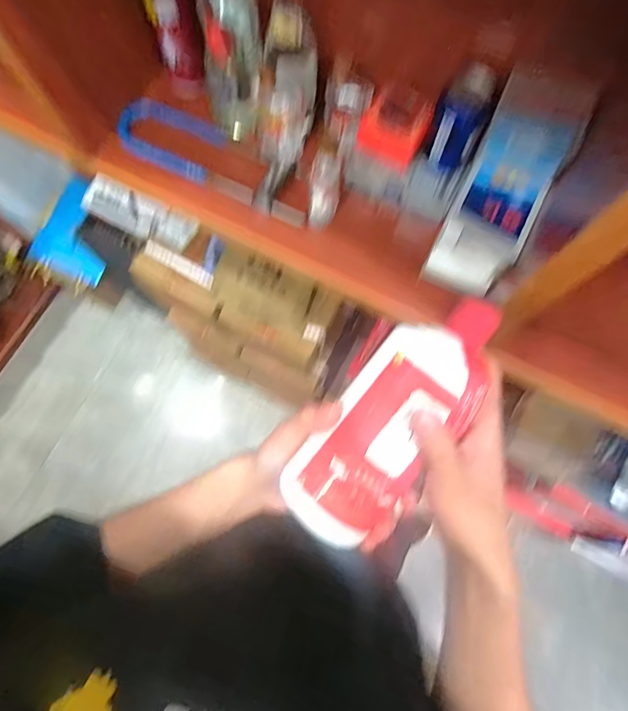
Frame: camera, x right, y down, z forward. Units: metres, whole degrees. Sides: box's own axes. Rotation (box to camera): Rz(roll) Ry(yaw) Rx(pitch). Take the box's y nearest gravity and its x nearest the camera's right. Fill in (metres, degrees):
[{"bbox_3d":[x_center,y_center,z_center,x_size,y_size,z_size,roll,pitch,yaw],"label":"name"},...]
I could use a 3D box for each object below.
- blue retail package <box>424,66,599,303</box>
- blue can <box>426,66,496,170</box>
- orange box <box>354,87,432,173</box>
[{"bbox_3d":[0.222,-0.190,0.518,0.094,0.045,0.244,24,117,6],"label":"blue retail package"},{"bbox_3d":[0.181,-0.291,0.540,0.060,0.103,0.060,0,75,-1],"label":"blue can"},{"bbox_3d":[0.111,-0.313,0.596,0.081,0.042,0.079,28,76,7],"label":"orange box"}]

